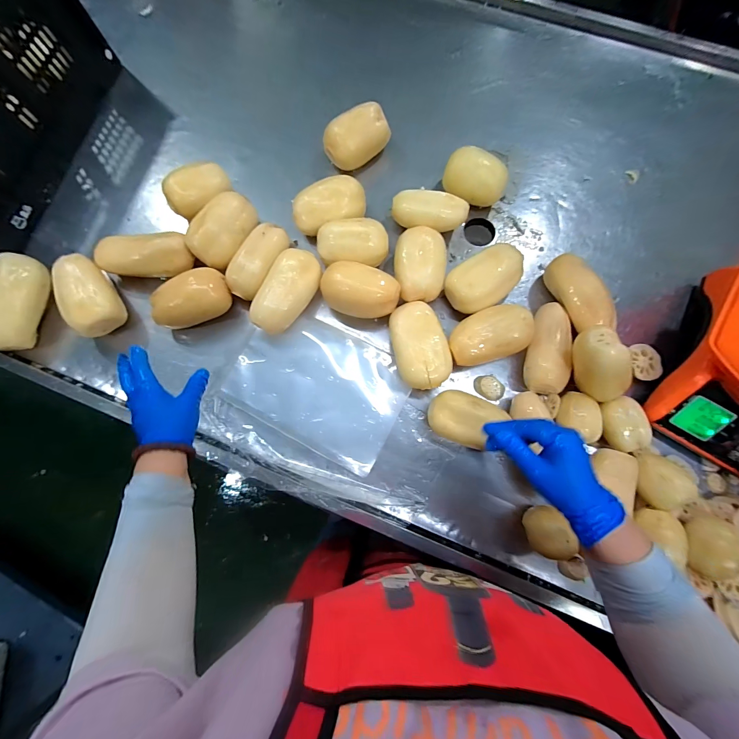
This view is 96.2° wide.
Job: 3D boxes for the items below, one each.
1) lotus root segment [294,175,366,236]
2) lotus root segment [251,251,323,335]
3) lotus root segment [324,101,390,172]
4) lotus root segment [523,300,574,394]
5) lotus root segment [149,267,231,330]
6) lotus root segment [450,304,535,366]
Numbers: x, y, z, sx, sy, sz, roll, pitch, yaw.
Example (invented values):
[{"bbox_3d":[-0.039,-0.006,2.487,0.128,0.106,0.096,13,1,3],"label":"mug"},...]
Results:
[{"bbox_3d":[-0.073,-0.290,0.595,0.130,0.068,0.076,-23,80,-4],"label":"lotus root segment"},{"bbox_3d":[-0.141,-0.130,0.562,0.080,0.065,0.147,36,81,7],"label":"lotus root segment"},{"bbox_3d":[-0.024,-0.433,0.625,0.123,0.074,0.065,-32,80,-6],"label":"lotus root segment"},{"bbox_3d":[0.286,-0.035,0.543,0.062,0.062,0.151,9,79,2],"label":"lotus root segment"},{"bbox_3d":[-0.300,-0.114,0.566,0.130,0.066,0.077,-27,80,-5],"label":"lotus root segment"},{"bbox_3d":[0.187,-0.055,0.524,0.119,0.055,0.077,-18,79,-3],"label":"lotus root segment"}]

